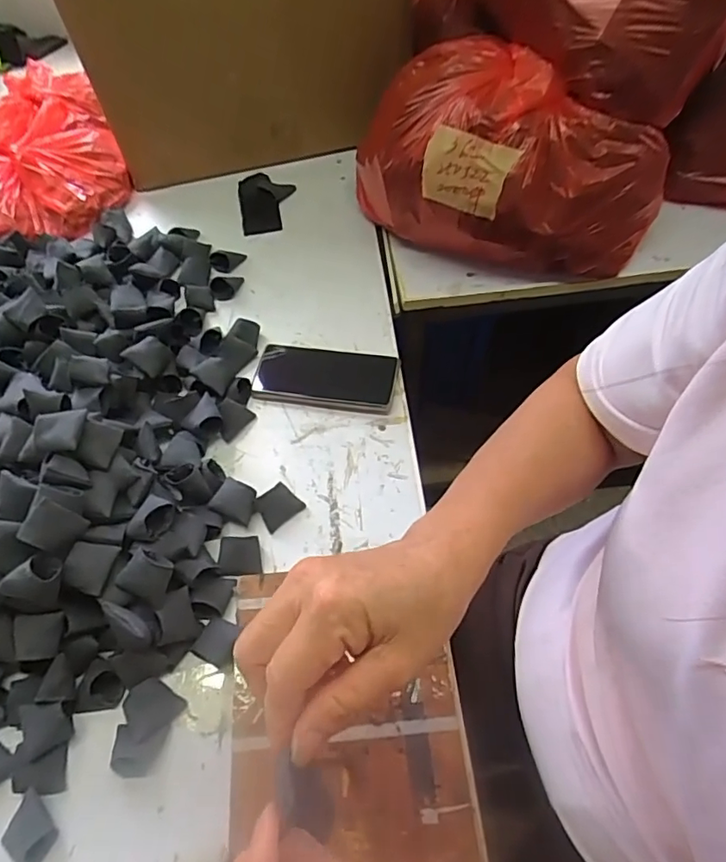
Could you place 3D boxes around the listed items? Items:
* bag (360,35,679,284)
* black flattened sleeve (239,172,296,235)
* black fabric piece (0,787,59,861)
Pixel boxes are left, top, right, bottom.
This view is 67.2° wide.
[{"bbox_3d":[0.146,-0.311,0.637,0.356,0.179,0.159,21,61,16],"label":"bag"},{"bbox_3d":[-0.139,-0.335,0.798,0.082,0.023,0.106,-13,58,-5],"label":"black flattened sleeve"},{"bbox_3d":[-0.246,0.295,0.402,0.040,0.013,0.038,32,66,20],"label":"black fabric piece"}]

